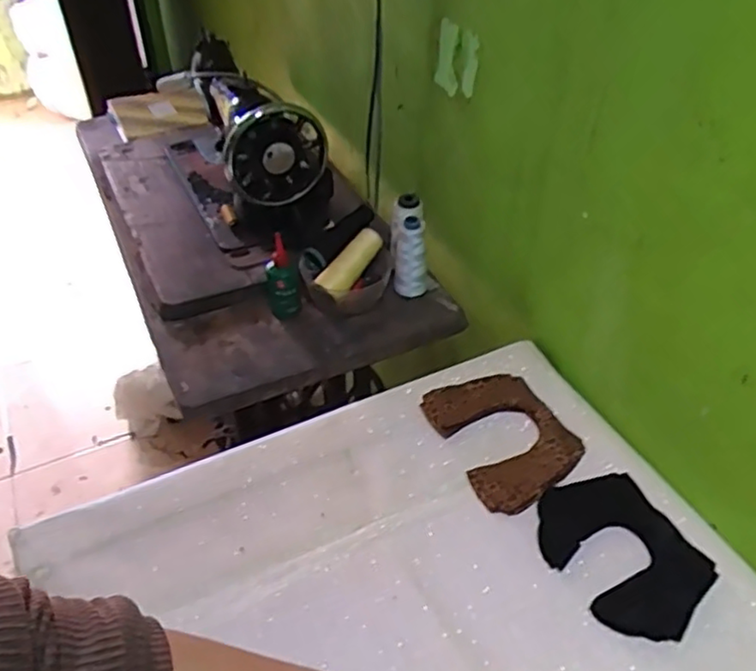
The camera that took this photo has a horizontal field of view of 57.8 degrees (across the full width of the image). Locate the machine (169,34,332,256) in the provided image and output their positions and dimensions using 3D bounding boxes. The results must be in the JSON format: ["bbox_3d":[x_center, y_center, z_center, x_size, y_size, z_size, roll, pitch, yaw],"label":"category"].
[{"bbox_3d":[-0.219,-0.298,1.048,0.170,0.214,0.377,-20,45,-21],"label":"machine"}]

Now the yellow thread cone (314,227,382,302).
[{"bbox_3d":[-0.034,-0.101,0.914,0.032,0.041,0.118,24,62,28],"label":"yellow thread cone"}]

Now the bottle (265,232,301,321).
[{"bbox_3d":[-0.126,-0.071,0.900,0.044,0.109,0.045,-5,42,-6],"label":"bottle"}]

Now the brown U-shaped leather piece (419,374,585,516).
[{"bbox_3d":[0.141,0.108,0.752,0.130,0.011,0.163,-20,53,-18],"label":"brown U-shaped leather piece"}]

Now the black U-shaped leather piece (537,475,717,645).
[{"bbox_3d":[0.228,0.204,0.648,0.118,0.008,0.162,-26,49,-16],"label":"black U-shaped leather piece"}]

